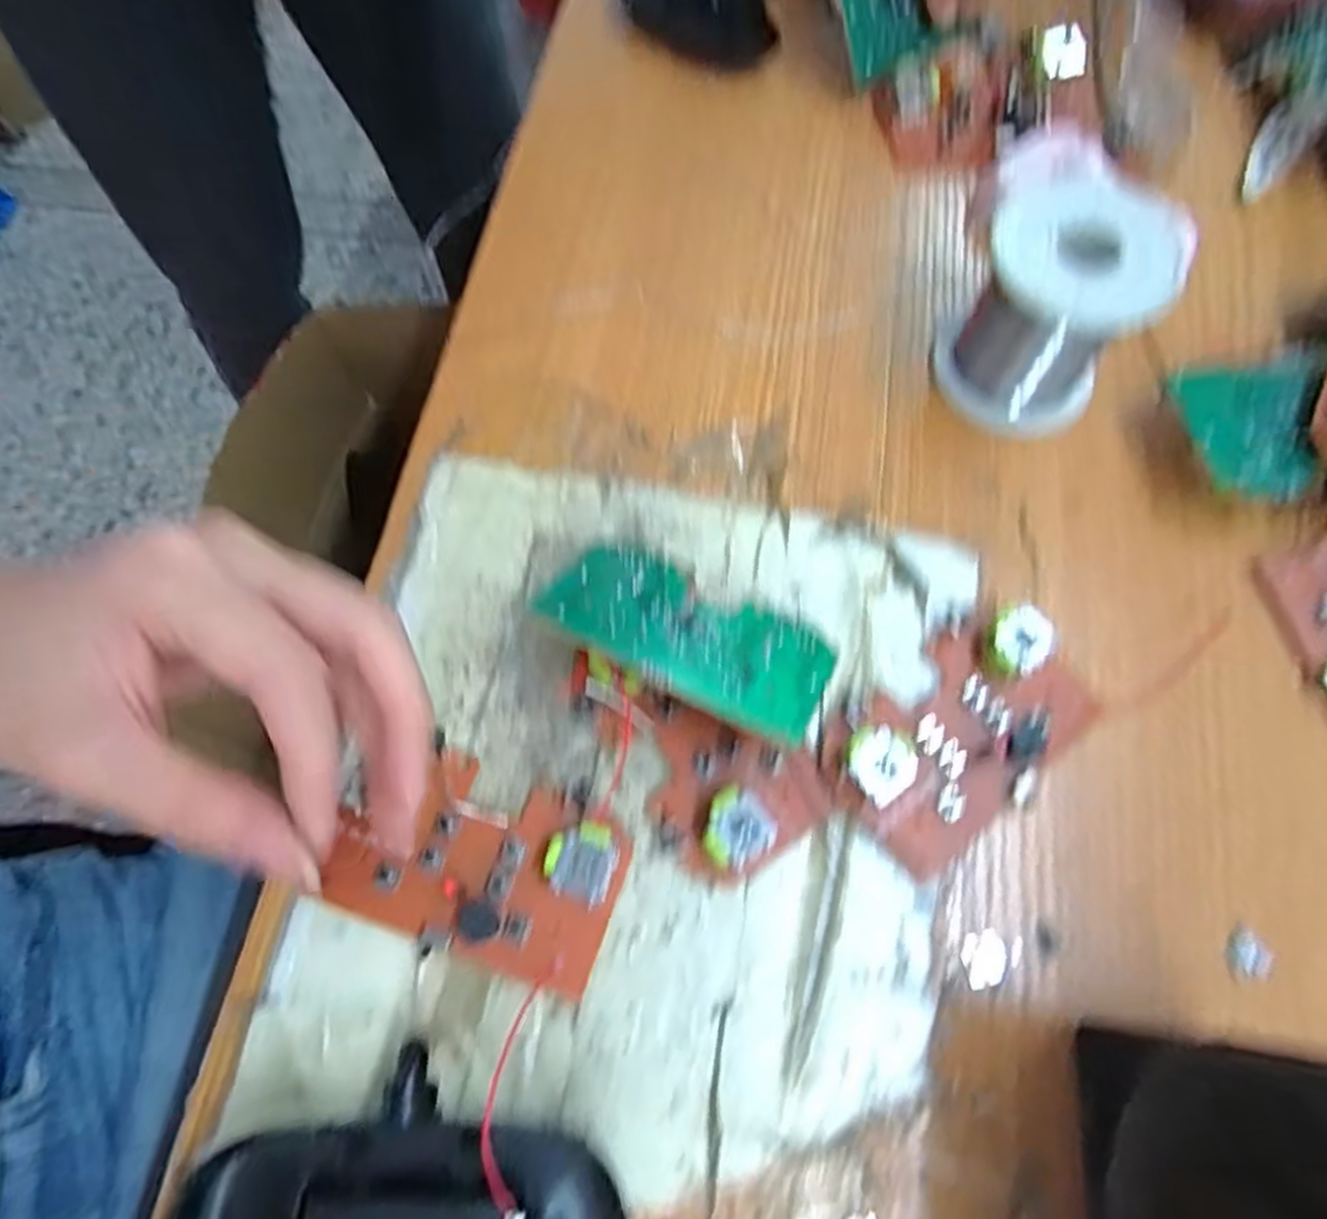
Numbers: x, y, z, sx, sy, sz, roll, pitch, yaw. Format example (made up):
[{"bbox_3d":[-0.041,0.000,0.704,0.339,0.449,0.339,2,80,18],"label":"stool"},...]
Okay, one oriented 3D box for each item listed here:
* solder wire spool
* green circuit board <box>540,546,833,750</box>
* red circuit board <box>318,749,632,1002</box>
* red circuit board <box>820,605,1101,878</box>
[{"bbox_3d":[0.138,-0.106,0.282,0.059,0.068,0.056,-1,70,2],"label":"solder wire spool"},{"bbox_3d":[0.008,0.007,0.249,0.090,0.004,0.053,27,41,15],"label":"green circuit board"},{"bbox_3d":[-0.056,0.076,0.238,0.083,0.016,0.055,16,72,7],"label":"red circuit board"},{"bbox_3d":[0.096,0.040,0.251,0.090,0.017,0.055,-35,73,-10],"label":"red circuit board"}]

